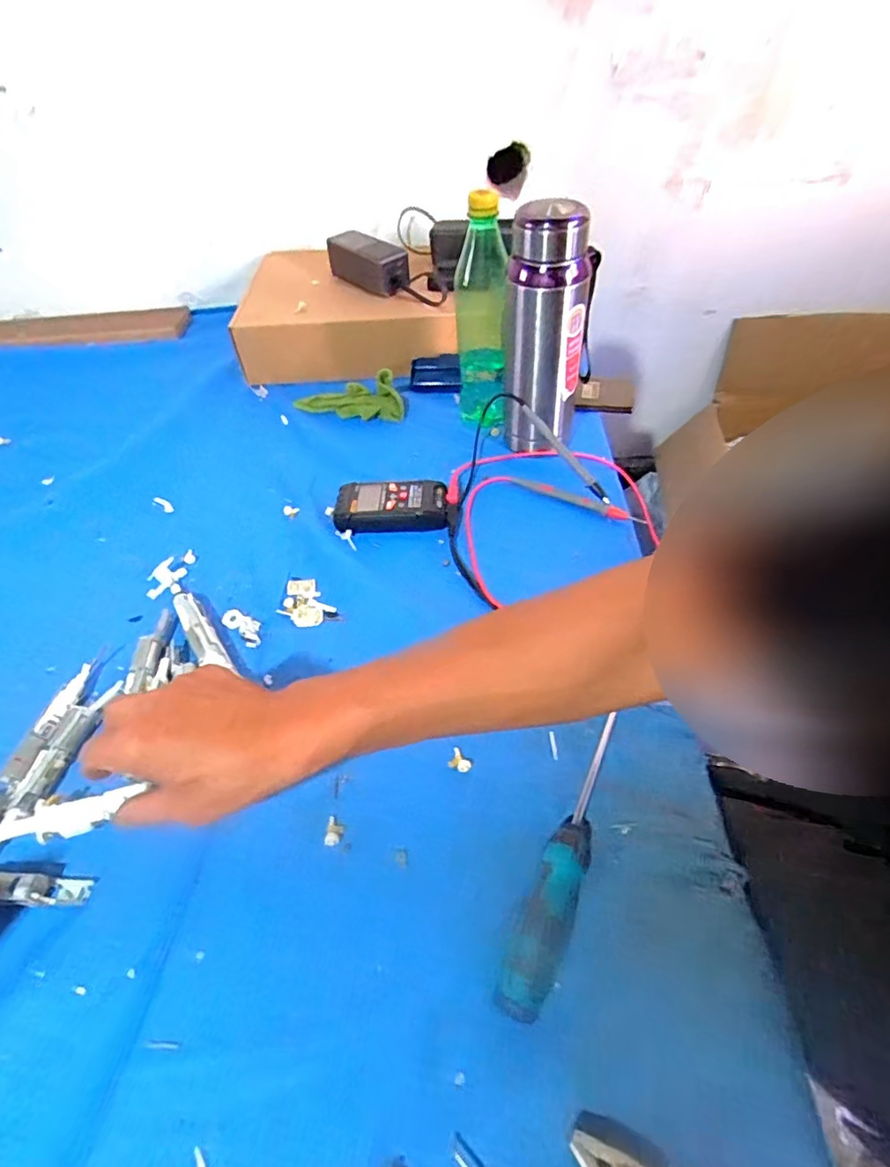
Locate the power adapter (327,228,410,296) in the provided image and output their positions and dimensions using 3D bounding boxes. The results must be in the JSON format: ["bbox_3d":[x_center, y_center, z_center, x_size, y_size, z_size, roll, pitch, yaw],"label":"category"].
[{"bbox_3d":[-0.109,-0.453,0.802,0.134,0.053,0.052,27,56,27],"label":"power adapter"}]

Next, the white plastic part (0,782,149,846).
[{"bbox_3d":[-0.265,0.162,0.390,0.101,0.021,0.022,-13,49,-13],"label":"white plastic part"}]

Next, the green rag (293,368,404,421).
[{"bbox_3d":[-0.126,-0.240,0.718,0.140,0.048,0.034,8,51,12],"label":"green rag"}]

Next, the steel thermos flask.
[{"bbox_3d":[0.100,-0.242,0.576,0.077,0.235,0.070,4,50,9],"label":"steel thermos flask"}]

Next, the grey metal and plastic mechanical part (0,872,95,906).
[{"bbox_3d":[-0.293,0.199,0.372,0.114,0.017,0.017,-1,49,4],"label":"grey metal and plastic mechanical part"}]

